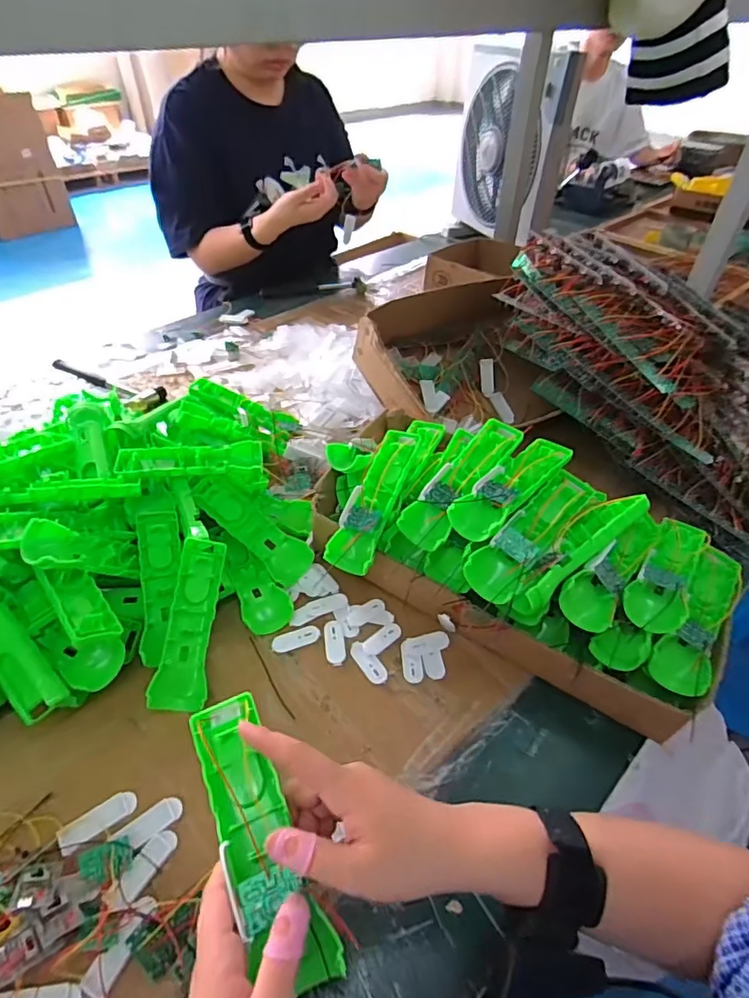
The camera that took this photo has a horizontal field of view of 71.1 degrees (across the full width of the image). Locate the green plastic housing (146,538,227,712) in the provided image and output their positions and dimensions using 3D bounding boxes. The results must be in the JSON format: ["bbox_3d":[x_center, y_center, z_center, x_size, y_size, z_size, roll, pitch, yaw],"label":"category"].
[{"bbox_3d":[-0.179,0.119,0.514,0.042,0.024,0.162,3,68,2],"label":"green plastic housing"}]

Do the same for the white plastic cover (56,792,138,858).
[{"bbox_3d":[-0.226,0.263,0.429,0.058,0.004,0.022,-27,50,-27],"label":"white plastic cover"}]

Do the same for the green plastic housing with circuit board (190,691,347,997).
[{"bbox_3d":[-0.070,0.199,0.315,0.045,0.018,0.160,-21,60,-22],"label":"green plastic housing with circuit board"}]

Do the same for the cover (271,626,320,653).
[{"bbox_3d":[-0.082,0.146,0.548,0.050,0.004,0.021,-12,45,-14],"label":"cover"}]

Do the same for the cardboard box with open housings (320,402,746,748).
[{"bbox_3d":[0.143,0.043,0.561,0.431,0.149,0.222,21,47,20],"label":"cardboard box with open housings"}]

